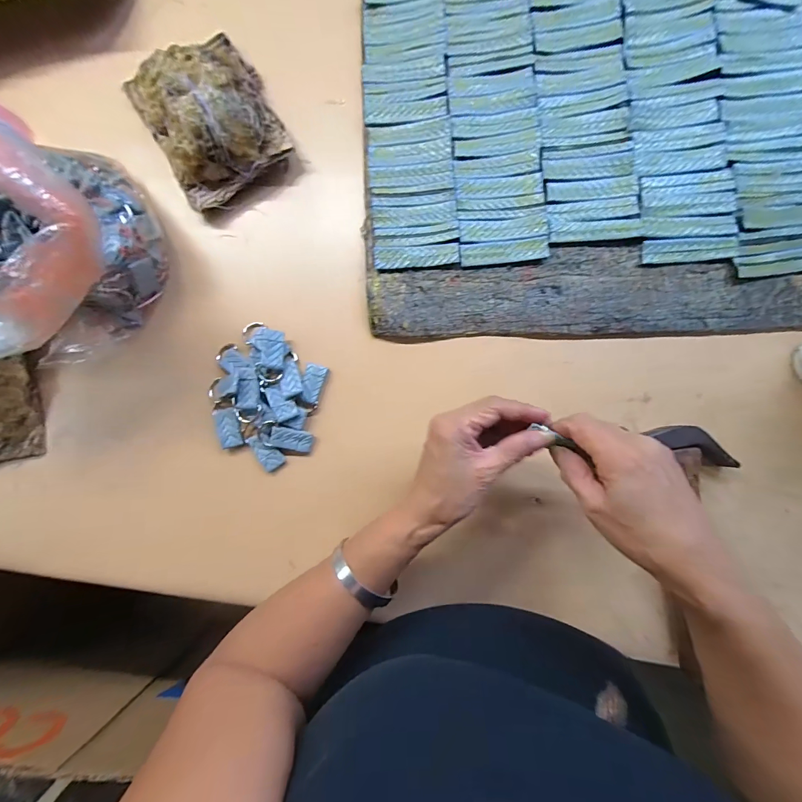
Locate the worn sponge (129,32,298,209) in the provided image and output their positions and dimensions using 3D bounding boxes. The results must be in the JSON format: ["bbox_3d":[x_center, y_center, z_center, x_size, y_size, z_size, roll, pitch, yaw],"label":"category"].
[{"bbox_3d":[-0.179,-0.264,0.332,0.114,0.063,0.132,-27,85,3],"label":"worn sponge"}]

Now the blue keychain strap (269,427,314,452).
[{"bbox_3d":[-0.101,0.036,0.337,0.038,0.005,0.018,12,88,-8],"label":"blue keychain strap"}]

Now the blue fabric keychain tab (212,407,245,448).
[{"bbox_3d":[-0.162,0.024,0.345,0.020,0.006,0.039,-19,82,-13],"label":"blue fabric keychain tab"}]

